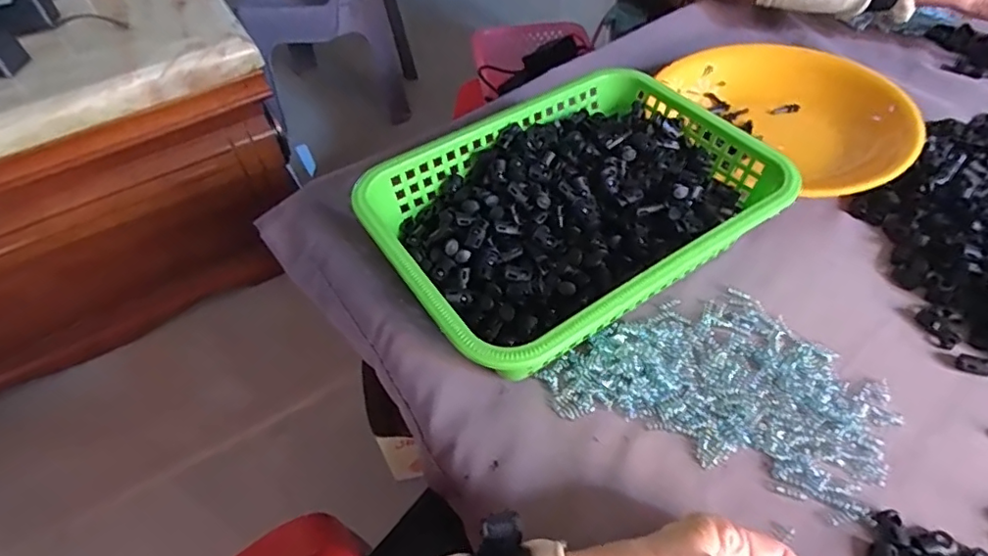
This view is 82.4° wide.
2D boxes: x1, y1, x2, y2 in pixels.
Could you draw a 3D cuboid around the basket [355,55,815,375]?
[{"bbox_3d":[0.064,-0.049,0.462,0.299,0.087,0.220,-30,55,-18],"label":"basket"}]

